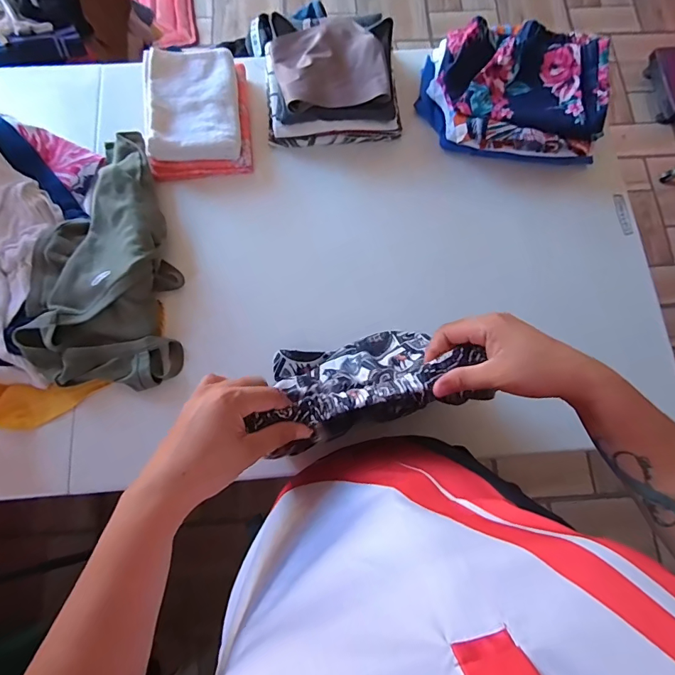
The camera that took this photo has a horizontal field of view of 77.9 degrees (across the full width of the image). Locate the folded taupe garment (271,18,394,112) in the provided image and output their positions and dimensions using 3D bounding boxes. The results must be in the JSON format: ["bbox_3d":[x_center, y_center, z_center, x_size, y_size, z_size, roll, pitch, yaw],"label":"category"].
[{"bbox_3d":[-0.012,-0.438,0.662,0.170,0.027,0.173,-15,76,-5],"label":"folded taupe garment"}]

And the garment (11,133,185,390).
[{"bbox_3d":[-0.368,-0.119,0.632,0.215,0.067,0.405,-15,76,-5],"label":"garment"}]

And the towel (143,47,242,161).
[{"bbox_3d":[-0.237,-0.379,0.681,0.144,0.043,0.178,-4,76,-2],"label":"towel"}]

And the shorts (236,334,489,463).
[{"bbox_3d":[0.017,0.038,0.493,0.195,0.277,0.040,-14,96,-5],"label":"shorts"}]

